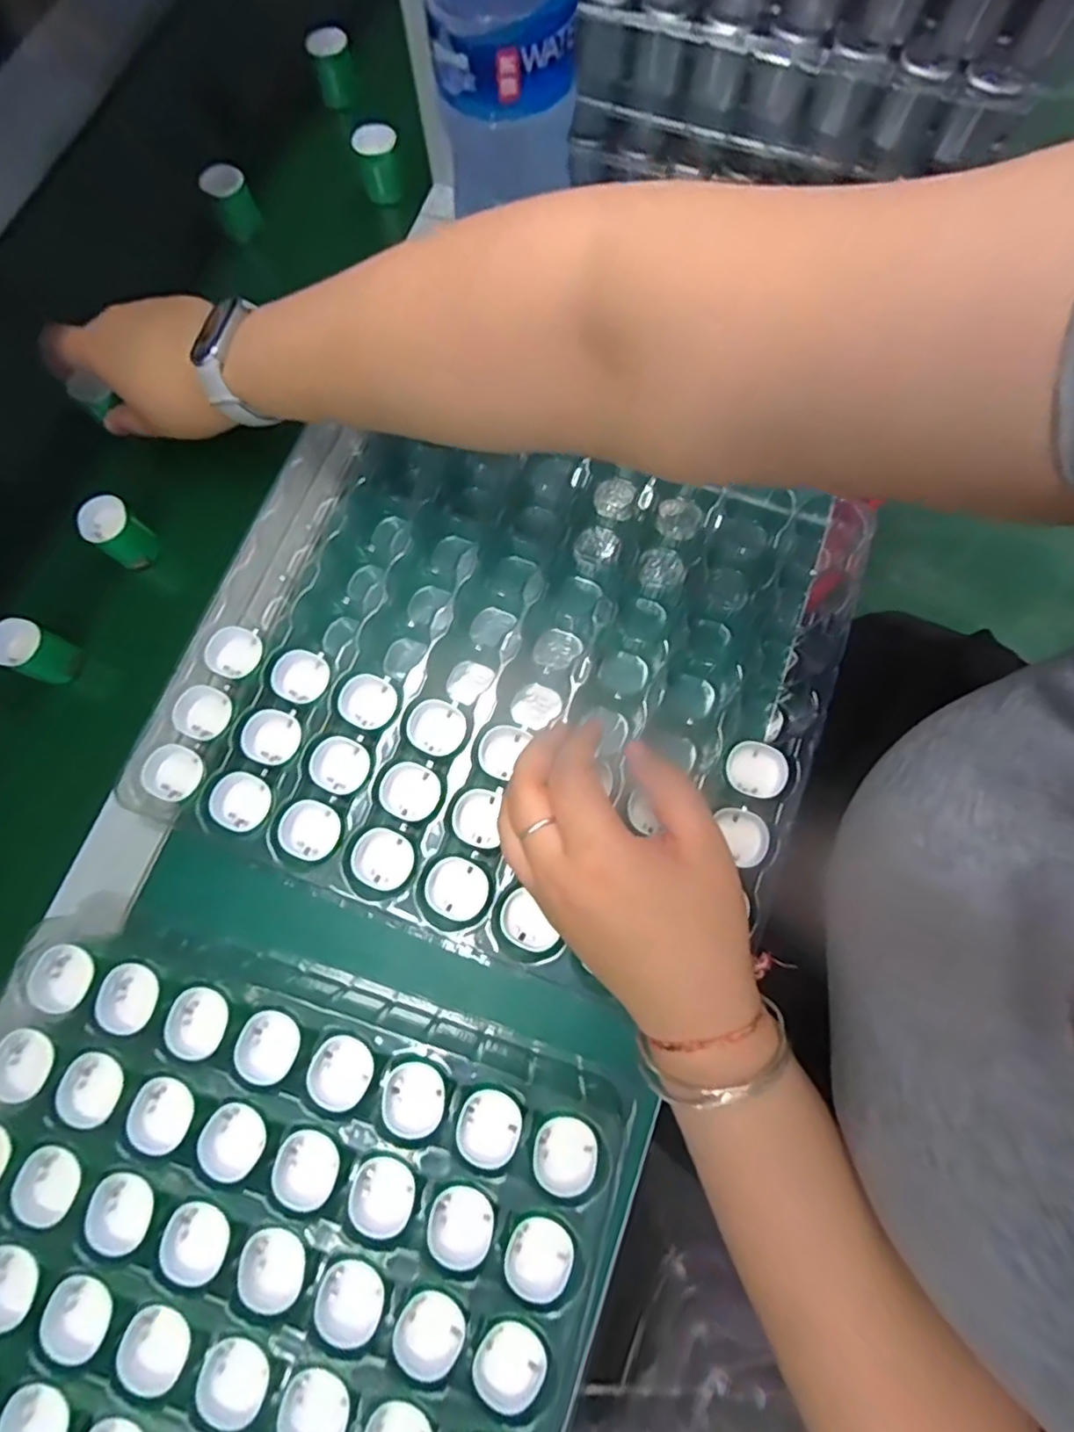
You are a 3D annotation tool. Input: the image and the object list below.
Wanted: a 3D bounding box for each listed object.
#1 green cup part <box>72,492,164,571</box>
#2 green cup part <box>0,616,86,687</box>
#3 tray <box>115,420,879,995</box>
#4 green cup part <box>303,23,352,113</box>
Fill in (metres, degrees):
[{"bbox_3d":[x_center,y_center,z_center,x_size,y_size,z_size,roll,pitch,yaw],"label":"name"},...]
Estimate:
[{"bbox_3d":[-0.258,-0.113,0.391,0.033,0.034,0.031,0,75,1],"label":"green cup part"},{"bbox_3d":[-0.298,-0.038,0.377,0.029,0.036,0.028,21,76,6],"label":"green cup part"},{"bbox_3d":[-0.011,-0.037,0.358,0.319,0.047,0.305,20,77,7],"label":"tray"},{"bbox_3d":[-0.158,-0.503,0.491,0.029,0.040,0.027,-16,75,-3],"label":"green cup part"}]

